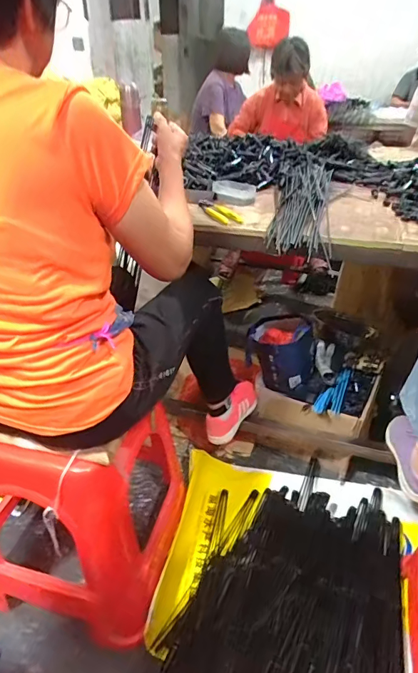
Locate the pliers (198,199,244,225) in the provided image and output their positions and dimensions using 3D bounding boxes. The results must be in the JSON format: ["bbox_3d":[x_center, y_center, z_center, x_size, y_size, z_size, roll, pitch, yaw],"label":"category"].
[{"bbox_3d":[0.021,-0.299,0.994,0.046,0.023,0.139,-21,38,-29],"label":"pliers"}]

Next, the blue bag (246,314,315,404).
[{"bbox_3d":[0.224,0.053,1.277,0.212,0.173,0.207,4,33,7],"label":"blue bag"}]

